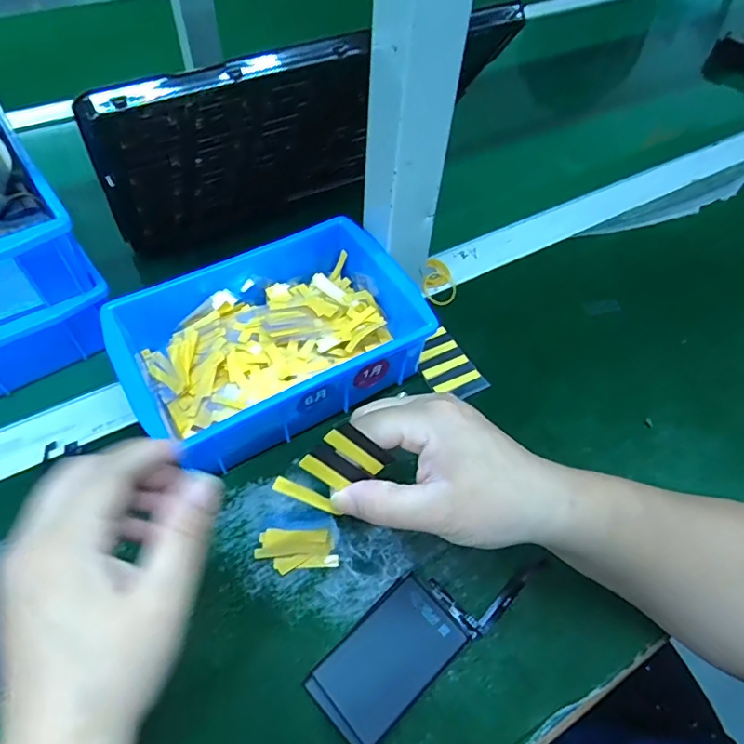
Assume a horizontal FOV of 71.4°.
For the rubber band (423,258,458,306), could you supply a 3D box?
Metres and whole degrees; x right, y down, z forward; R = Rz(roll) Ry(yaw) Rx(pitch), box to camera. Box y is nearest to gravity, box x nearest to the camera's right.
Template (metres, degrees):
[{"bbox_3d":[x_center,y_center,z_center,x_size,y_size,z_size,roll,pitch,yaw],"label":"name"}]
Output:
[{"bbox_3d":[0.061,-0.082,0.462,0.028,0.005,0.054,5,53,0],"label":"rubber band"}]

